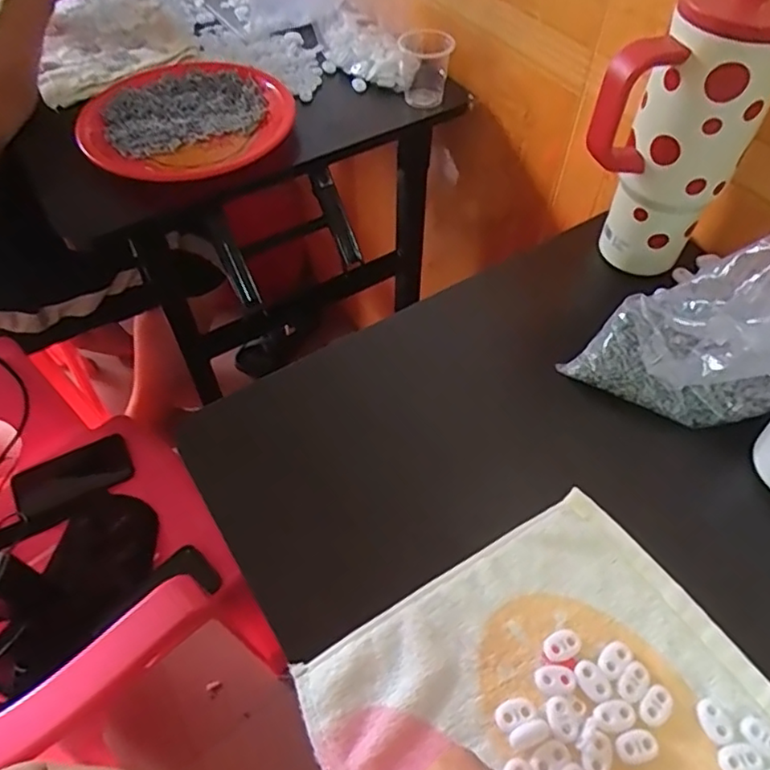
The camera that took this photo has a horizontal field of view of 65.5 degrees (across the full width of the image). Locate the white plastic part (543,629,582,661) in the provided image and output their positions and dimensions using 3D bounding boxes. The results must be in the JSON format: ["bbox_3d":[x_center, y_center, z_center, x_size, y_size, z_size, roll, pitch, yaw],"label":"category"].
[{"bbox_3d":[0.104,0.152,0.349,0.022,0.005,0.015,-24,57,-16],"label":"white plastic part"}]

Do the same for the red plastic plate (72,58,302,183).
[{"bbox_3d":[-0.227,-0.301,0.677,0.219,0.036,0.233,0,53,0],"label":"red plastic plate"}]

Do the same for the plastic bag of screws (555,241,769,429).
[{"bbox_3d":[0.231,-0.049,0.410,0.140,0.141,0.111,37,62,25],"label":"plastic bag of screws"}]

